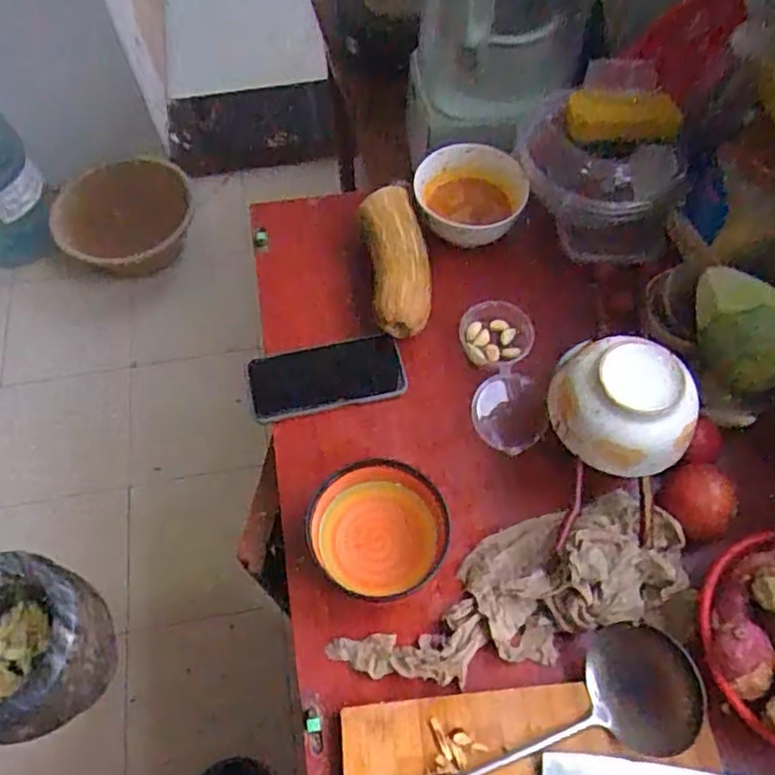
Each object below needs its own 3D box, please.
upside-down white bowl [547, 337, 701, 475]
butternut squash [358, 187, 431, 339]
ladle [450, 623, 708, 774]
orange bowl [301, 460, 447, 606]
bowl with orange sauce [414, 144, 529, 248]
[{"bbox_3d":[0.207,0.013,0.586,0.106,0.074,0.113,-1,63,1],"label":"upside-down white bowl"},{"bbox_3d":[0.011,-0.138,0.744,0.067,0.066,0.167,-7,63,-2],"label":"butternut squash"},{"bbox_3d":[0.065,0.278,0.522,0.359,0.057,0.095,-14,63,-6],"label":"ladle"},{"bbox_3d":[-0.007,0.132,0.616,0.124,0.065,0.118,-1,63,1],"label":"orange bowl"},{"bbox_3d":[0.096,-0.218,0.792,0.125,0.069,0.134,-2,63,0],"label":"bowl with orange sauce"}]

